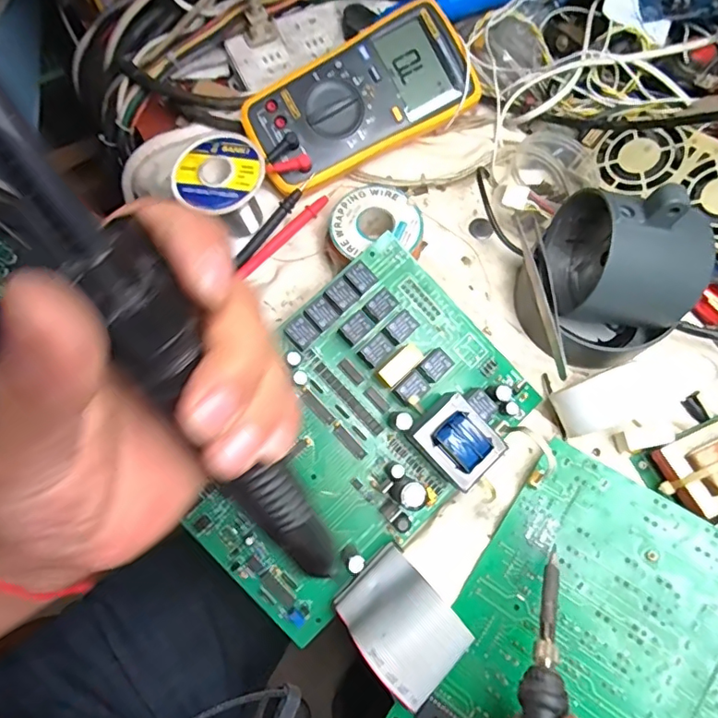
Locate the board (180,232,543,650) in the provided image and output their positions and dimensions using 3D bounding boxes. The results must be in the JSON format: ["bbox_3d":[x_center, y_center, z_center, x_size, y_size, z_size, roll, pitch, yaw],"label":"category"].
[{"bbox_3d":[-0.007,0.046,0.331,0.229,0.040,0.158,-43,92,-8],"label":"board"}]

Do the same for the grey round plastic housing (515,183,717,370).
[{"bbox_3d":[0.159,-0.049,0.339,0.101,0.111,0.082,37,77,12],"label":"grey round plastic housing"}]

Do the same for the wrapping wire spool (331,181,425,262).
[{"bbox_3d":[0.011,-0.097,0.401,0.067,0.037,0.061,0,72,1],"label":"wrapping wire spool"}]

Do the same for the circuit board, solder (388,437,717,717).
[{"bbox_3d":[0.133,0.176,0.298,0.159,0.005,0.214,30,80,22],"label":"circuit board, solder"}]

